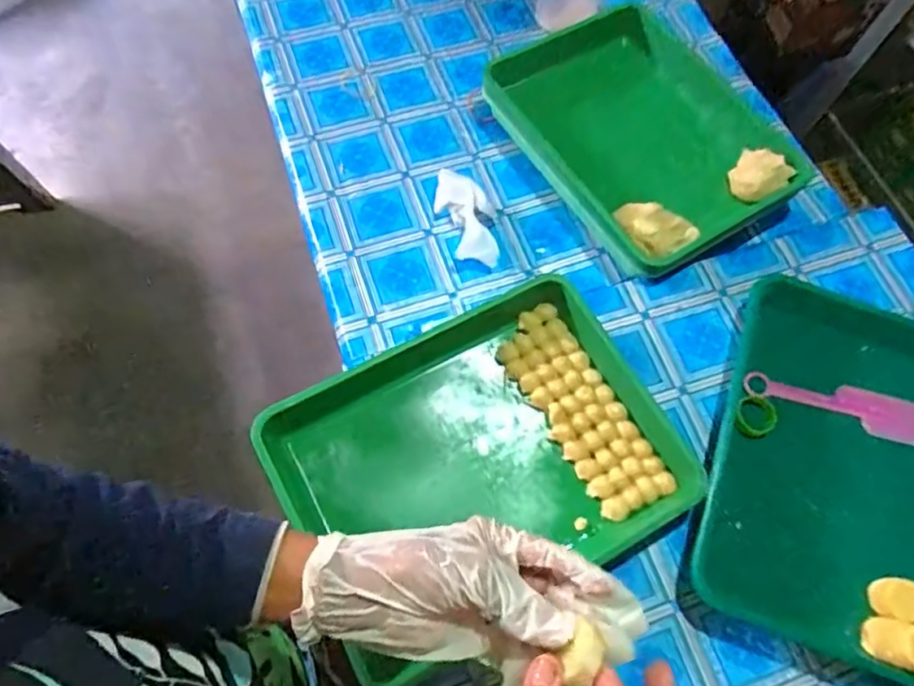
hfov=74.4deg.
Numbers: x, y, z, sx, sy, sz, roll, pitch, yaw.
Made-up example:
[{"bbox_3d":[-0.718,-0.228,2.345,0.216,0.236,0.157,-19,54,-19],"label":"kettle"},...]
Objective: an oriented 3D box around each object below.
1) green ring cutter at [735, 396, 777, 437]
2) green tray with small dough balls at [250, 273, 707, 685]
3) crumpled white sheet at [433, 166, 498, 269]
[{"bbox_3d":[0.312,0.076,0.633,0.044,0.009,0.041,1,67,-2],"label":"green ring cutter"},{"bbox_3d":[0.027,0.109,0.594,0.373,0.047,0.281,-29,71,-14],"label":"green tray with small dough balls"},{"bbox_3d":[0.011,-0.154,0.740,0.057,0.036,0.128,-22,83,-12],"label":"crumpled white sheet"}]

